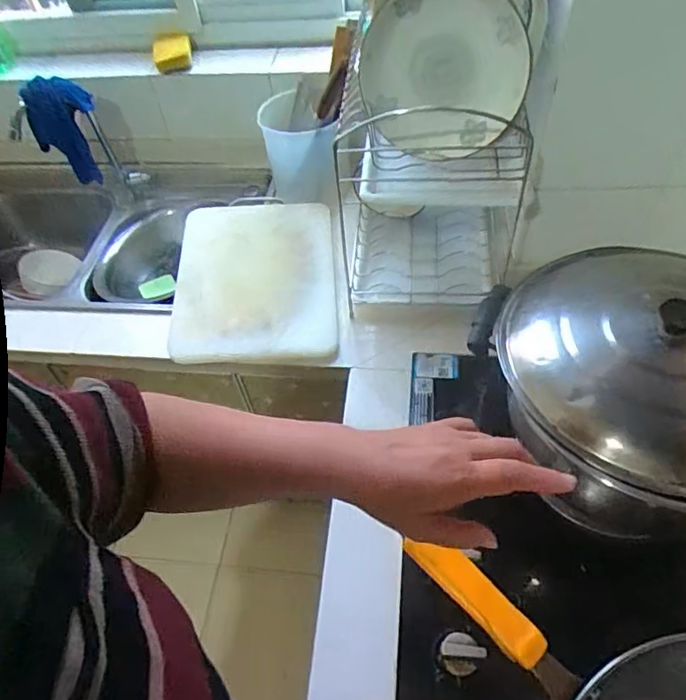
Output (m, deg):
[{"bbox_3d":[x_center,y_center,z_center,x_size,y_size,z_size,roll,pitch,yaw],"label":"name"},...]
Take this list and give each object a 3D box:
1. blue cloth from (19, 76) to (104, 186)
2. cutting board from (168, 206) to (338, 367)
[{"bbox_3d":[-0.548,-0.435,1.096,0.132,0.216,0.033,7,53,11],"label":"blue cloth"},{"bbox_3d":[-0.150,-0.125,0.941,0.266,0.031,0.349,-4,58,3],"label":"cutting board"}]

